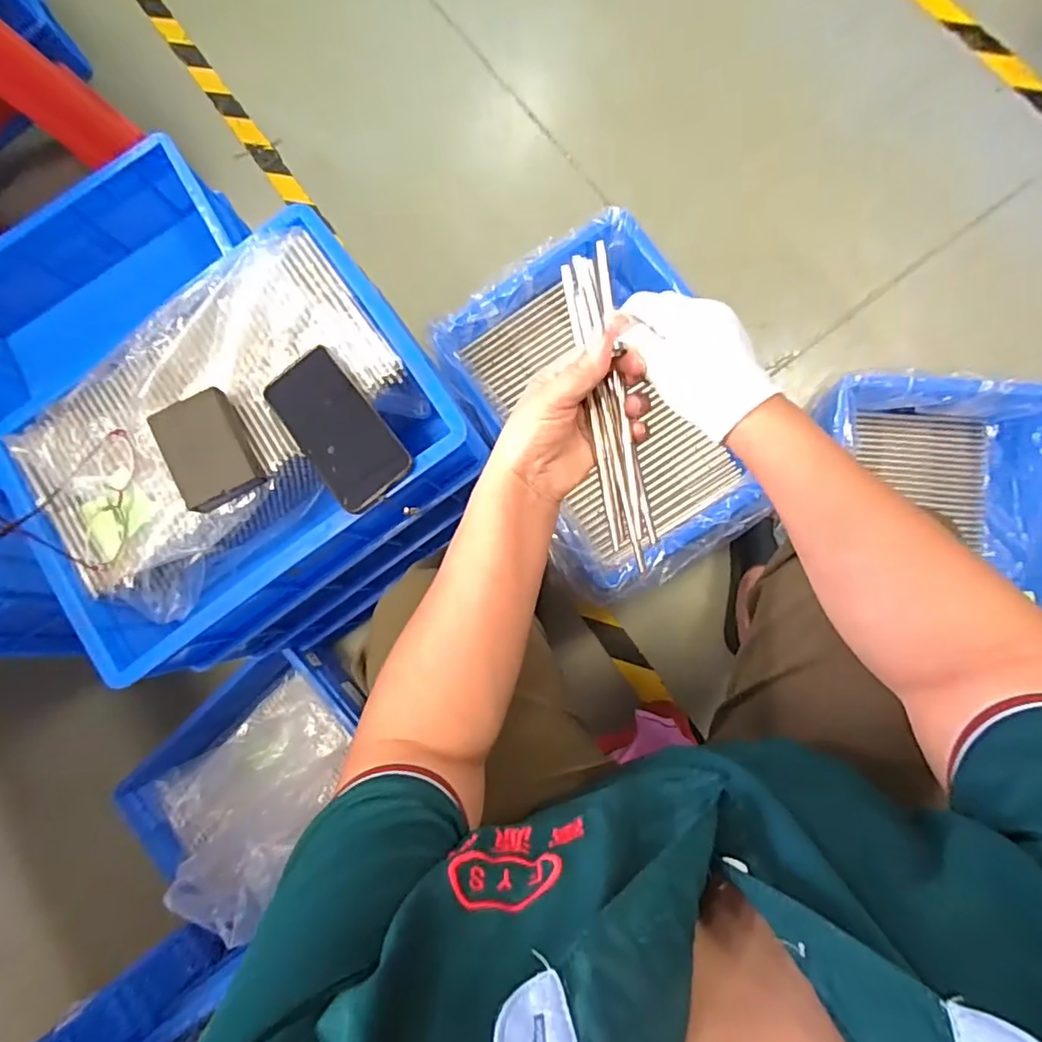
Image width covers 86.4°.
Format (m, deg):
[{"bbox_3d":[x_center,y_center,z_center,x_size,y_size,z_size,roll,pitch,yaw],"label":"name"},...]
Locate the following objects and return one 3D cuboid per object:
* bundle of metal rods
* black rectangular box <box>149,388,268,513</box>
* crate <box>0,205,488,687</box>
[{"bbox_3d":[0.066,-0.081,0.408,0.032,0.024,0.229,-10,94,7],"label":"bundle of metal rods"},{"bbox_3d":[-0.297,-0.067,0.528,0.070,0.027,0.099,-27,81,3],"label":"black rectangular box"},{"bbox_3d":[-0.297,-0.088,0.585,0.415,0.127,0.343,-38,80,1],"label":"crate"}]

